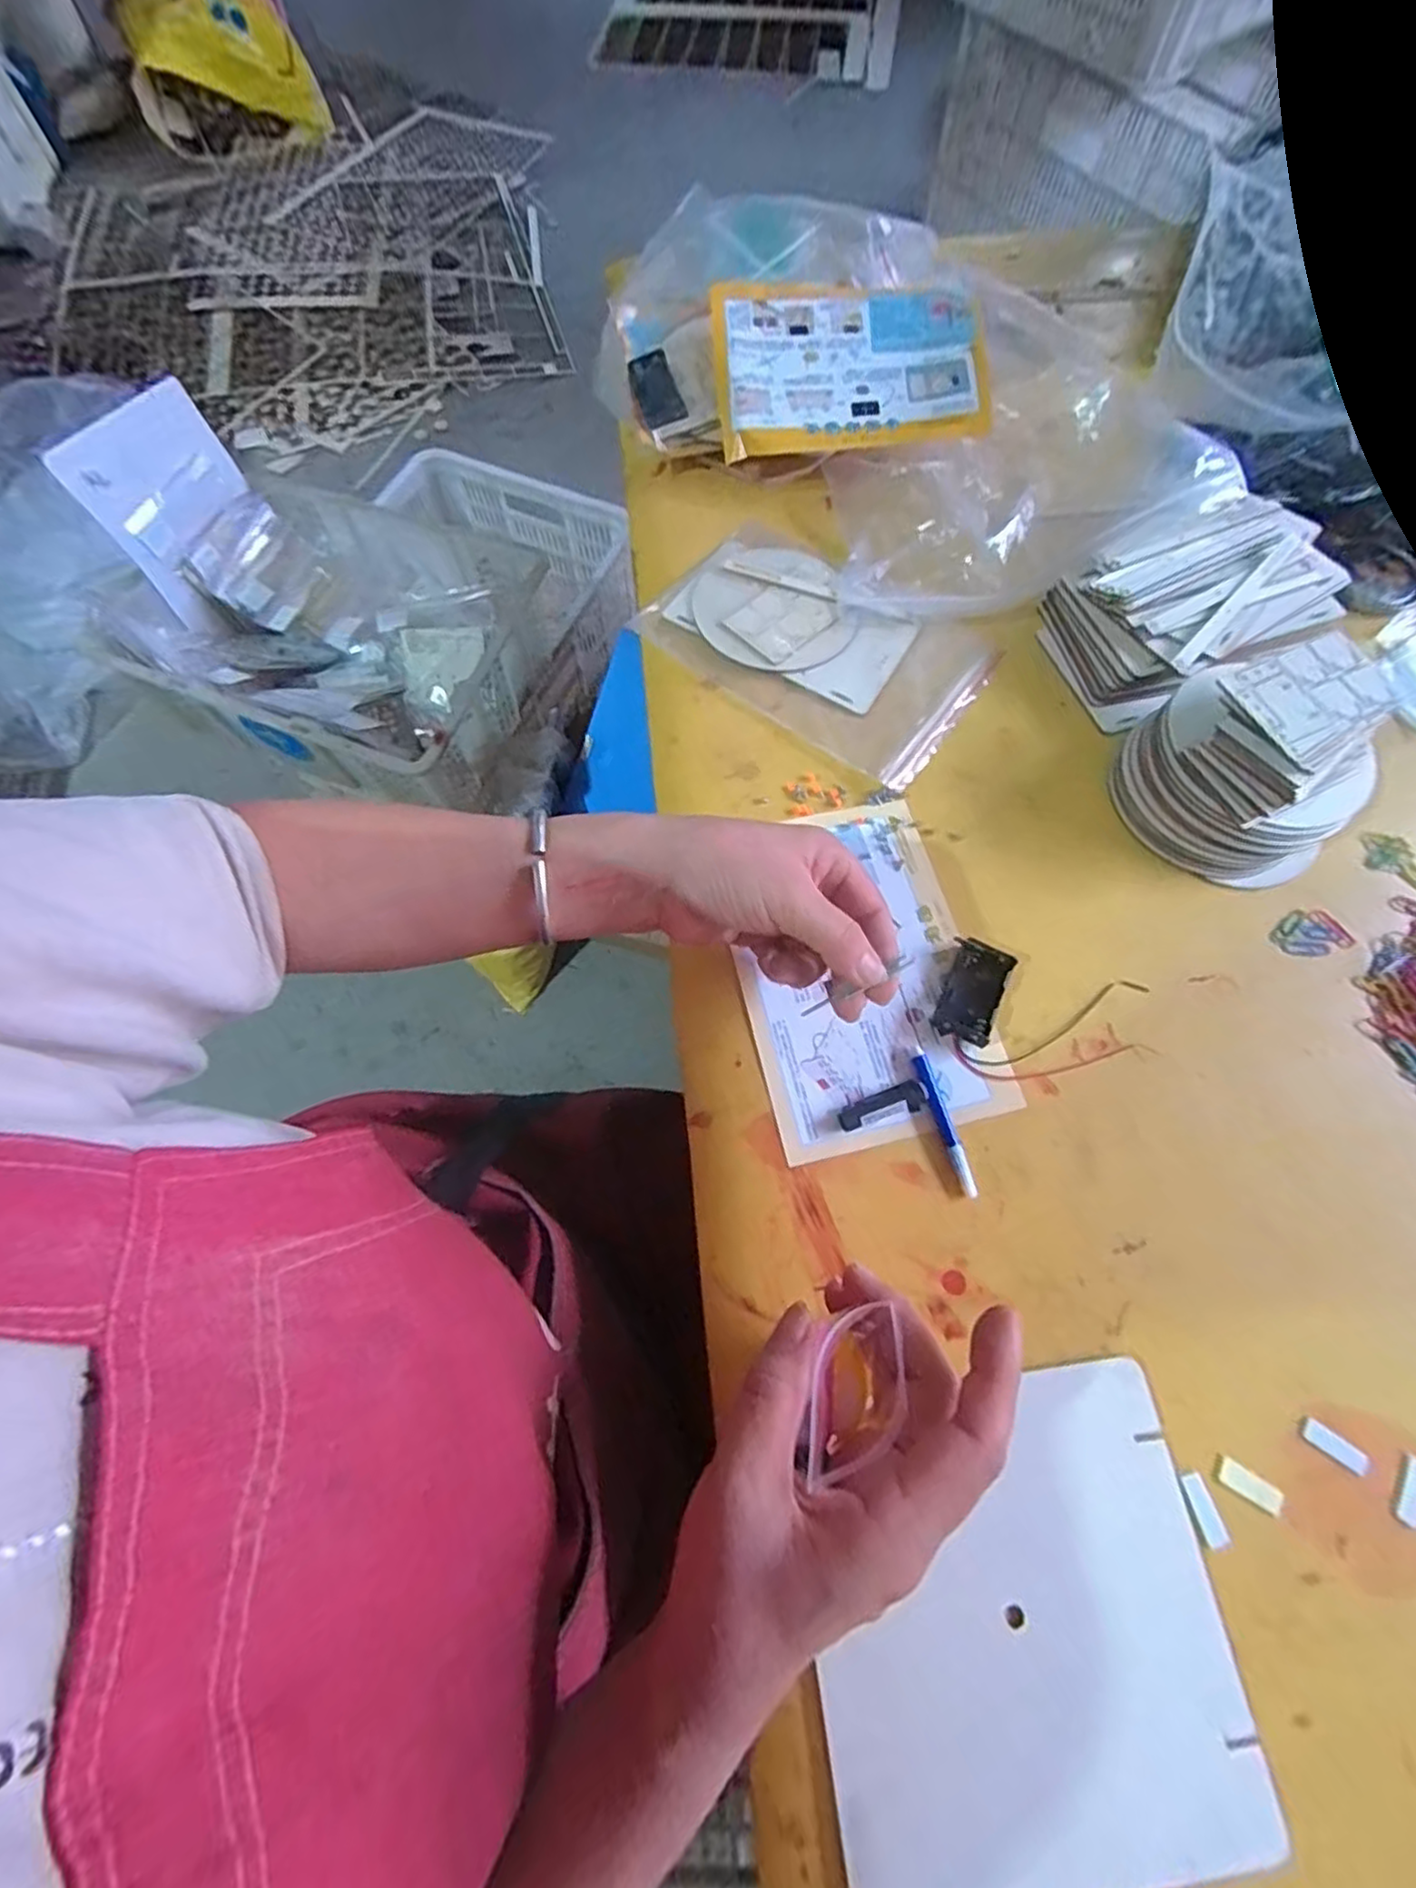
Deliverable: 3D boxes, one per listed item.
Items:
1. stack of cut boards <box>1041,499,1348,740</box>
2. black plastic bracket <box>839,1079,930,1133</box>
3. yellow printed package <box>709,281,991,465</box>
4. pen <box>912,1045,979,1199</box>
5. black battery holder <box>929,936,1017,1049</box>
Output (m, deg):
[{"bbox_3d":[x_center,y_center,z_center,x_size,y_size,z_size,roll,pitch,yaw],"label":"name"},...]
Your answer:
[{"bbox_3d":[0.341,-0.241,0.482,0.202,0.050,0.125,-27,72,-10],"label":"stack of cut boards"},{"bbox_3d":[0.098,0.091,0.382,0.051,0.007,0.017,-19,71,-7],"label":"black plastic bracket"},{"bbox_3d":[0.110,-0.454,0.538,0.203,0.017,0.143,-3,83,1],"label":"yellow printed package"},{"bbox_3d":[0.129,0.097,0.375,0.012,0.008,0.081,-15,70,-6],"label":"pen"},{"bbox_3d":[0.155,0.029,0.400,0.034,0.013,0.060,20,71,7],"label":"black battery holder"}]

